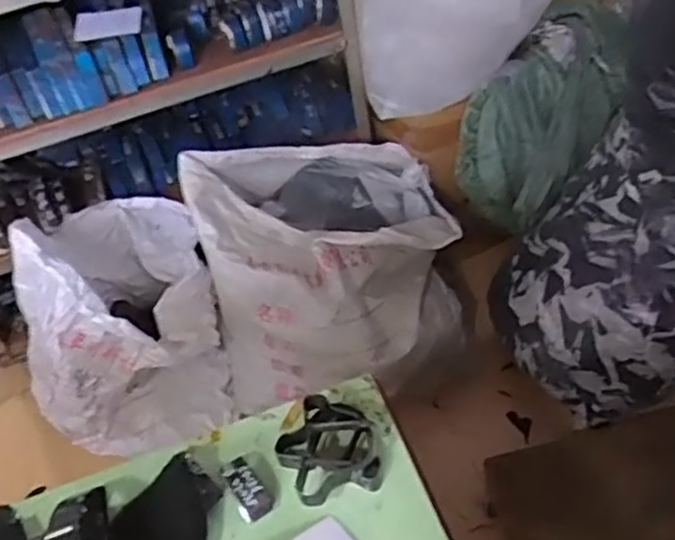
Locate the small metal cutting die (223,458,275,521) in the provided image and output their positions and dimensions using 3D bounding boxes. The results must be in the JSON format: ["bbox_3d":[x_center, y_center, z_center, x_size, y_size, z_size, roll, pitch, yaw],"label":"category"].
[{"bbox_3d":[-0.106,0.249,0.814,0.036,0.024,0.075,-27,51,-22],"label":"small metal cutting die"}]

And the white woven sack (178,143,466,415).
[{"bbox_3d":[-0.008,0.007,1.693,0.585,0.539,0.485,-12,47,-9],"label":"white woven sack"}]

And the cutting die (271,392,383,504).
[{"bbox_3d":[-0.008,0.204,0.823,0.117,0.056,0.120,-1,46,1],"label":"cutting die"}]

